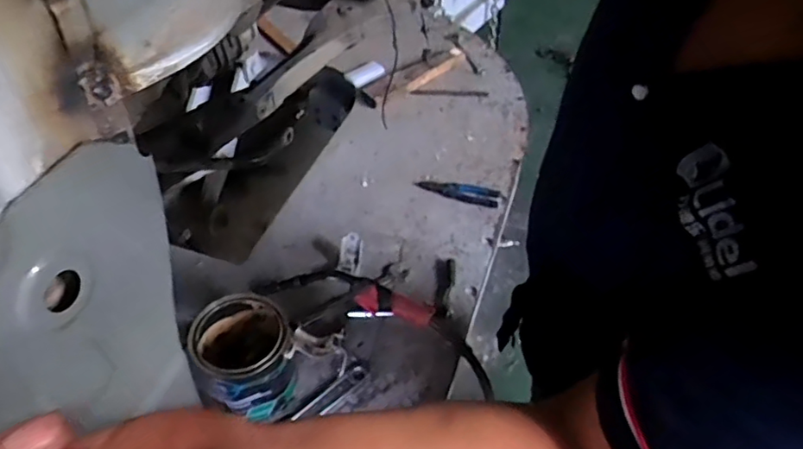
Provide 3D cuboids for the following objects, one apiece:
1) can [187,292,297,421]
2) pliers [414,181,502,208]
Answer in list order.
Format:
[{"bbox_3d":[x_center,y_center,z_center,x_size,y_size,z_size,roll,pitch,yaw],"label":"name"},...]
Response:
[{"bbox_3d":[-0.265,0.221,0.979,0.146,0.164,0.156,1,47,-1],"label":"can"},{"bbox_3d":[0.134,-0.084,1.369,0.196,0.020,0.058,15,48,13],"label":"pliers"}]

